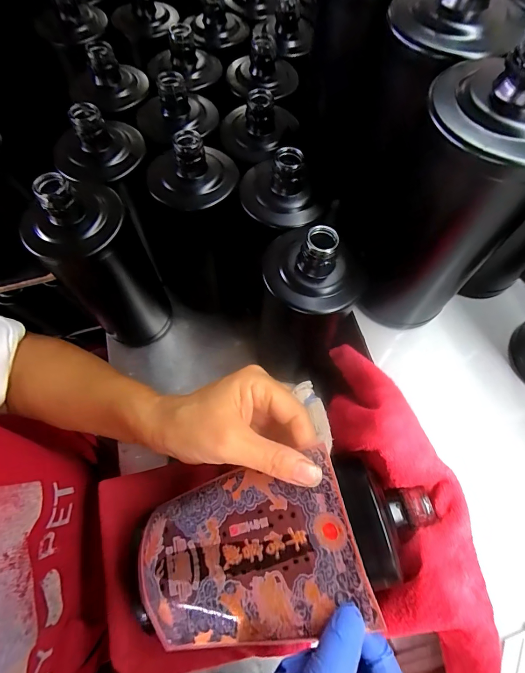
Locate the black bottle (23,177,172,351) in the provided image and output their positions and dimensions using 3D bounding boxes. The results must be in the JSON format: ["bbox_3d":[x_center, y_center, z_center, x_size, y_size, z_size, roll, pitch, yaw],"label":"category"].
[{"bbox_3d":[-0.142,-0.058,0.332,0.082,0.192,0.068,-36,70,-11],"label":"black bottle"}]

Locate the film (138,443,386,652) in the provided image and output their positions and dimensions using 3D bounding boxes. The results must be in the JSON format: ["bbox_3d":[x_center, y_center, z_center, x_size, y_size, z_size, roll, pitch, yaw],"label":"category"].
[{"bbox_3d":[-0.018,0.136,0.223,0.153,0.025,0.084,-20,65,8],"label":"film"}]

